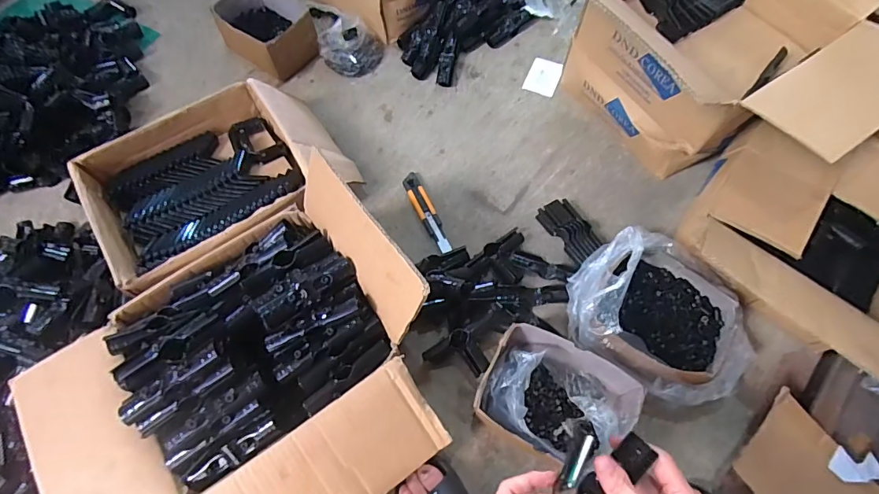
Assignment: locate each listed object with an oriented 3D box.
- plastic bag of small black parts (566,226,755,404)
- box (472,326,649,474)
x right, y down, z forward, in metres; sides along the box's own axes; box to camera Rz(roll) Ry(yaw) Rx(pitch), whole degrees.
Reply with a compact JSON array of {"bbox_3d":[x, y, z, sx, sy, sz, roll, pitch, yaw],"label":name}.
[{"bbox_3d":[0.333,0.107,0.702,0.265,0.121,0.215,38,71,17],"label":"plastic bag of small black parts"},{"bbox_3d":[0.169,0.219,0.667,0.208,0.110,0.168,25,68,12],"label":"box"}]

